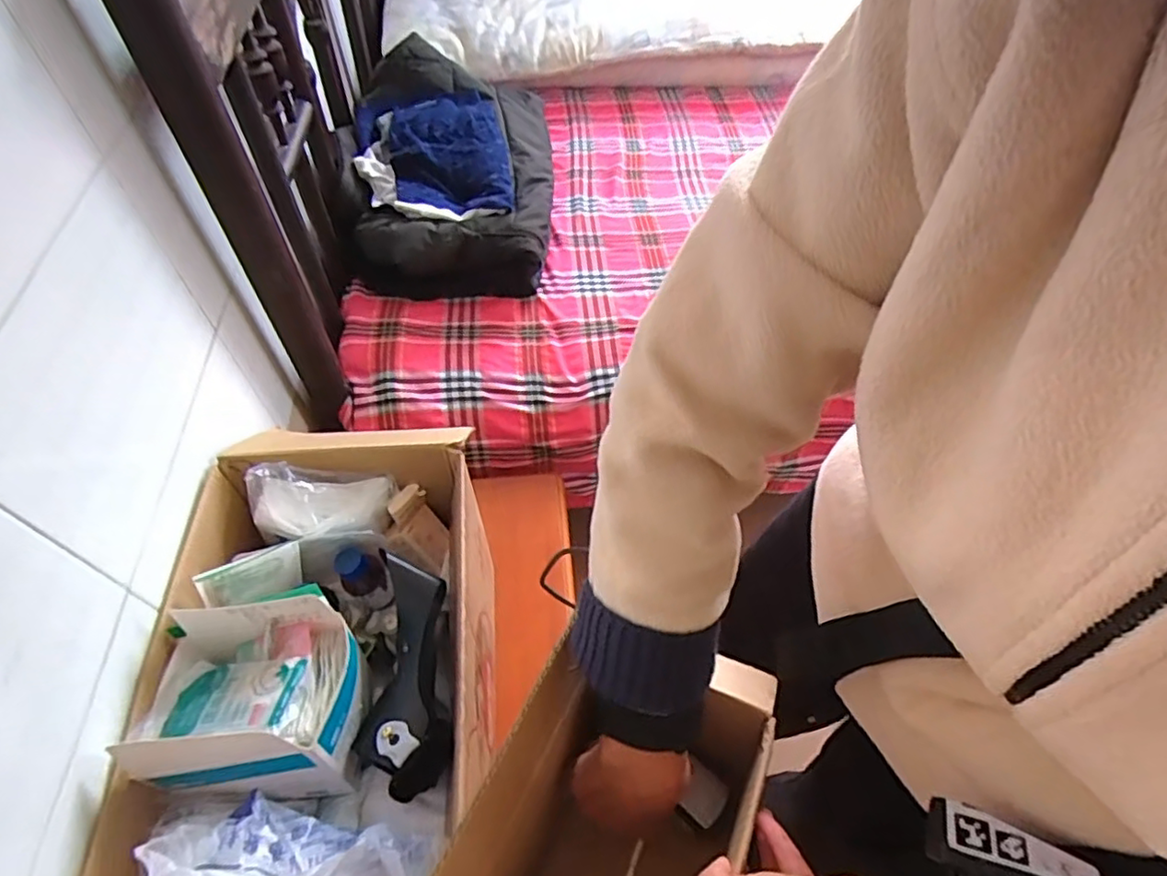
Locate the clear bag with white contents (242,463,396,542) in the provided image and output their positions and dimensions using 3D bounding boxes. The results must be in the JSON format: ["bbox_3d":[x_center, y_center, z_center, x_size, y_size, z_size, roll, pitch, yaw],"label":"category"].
[{"bbox_3d":[-0.273,0.067,0.656,0.138,0.055,0.076,3,79,-15],"label":"clear bag with white contents"}]

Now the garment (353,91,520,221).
[{"bbox_3d":[-0.243,-0.463,1.017,0.241,0.066,0.310,-10,55,-8],"label":"garment"}]

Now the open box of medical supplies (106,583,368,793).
[{"bbox_3d":[-0.279,0.221,0.542,0.156,0.120,0.138,-2,54,-2],"label":"open box of medical supplies"}]

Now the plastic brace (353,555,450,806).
[{"bbox_3d":[-0.160,0.221,0.586,0.081,0.066,0.201,1,54,0],"label":"plastic brace"}]

